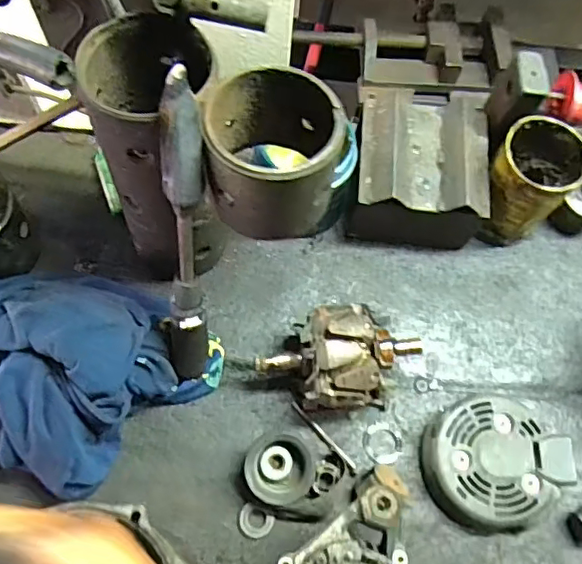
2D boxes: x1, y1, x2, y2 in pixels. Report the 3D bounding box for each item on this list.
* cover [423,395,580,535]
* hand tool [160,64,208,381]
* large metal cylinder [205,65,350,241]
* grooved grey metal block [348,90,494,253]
[{"bbox_3d":[0.170,0.153,0.490,0.109,0.033,0.104,41,69,14],"label":"cover"},{"bbox_3d":[-0.077,-0.019,0.411,0.033,0.270,0.025,6,44,0],"label":"hand tool"},{"bbox_3d":[-0.011,-0.088,0.391,0.085,0.077,0.089,2,65,-2],"label":"large metal cylinder"},{"bbox_3d":[0.121,-0.102,0.562,0.123,0.097,0.127,4,65,-1],"label":"grooved grey metal block"}]

